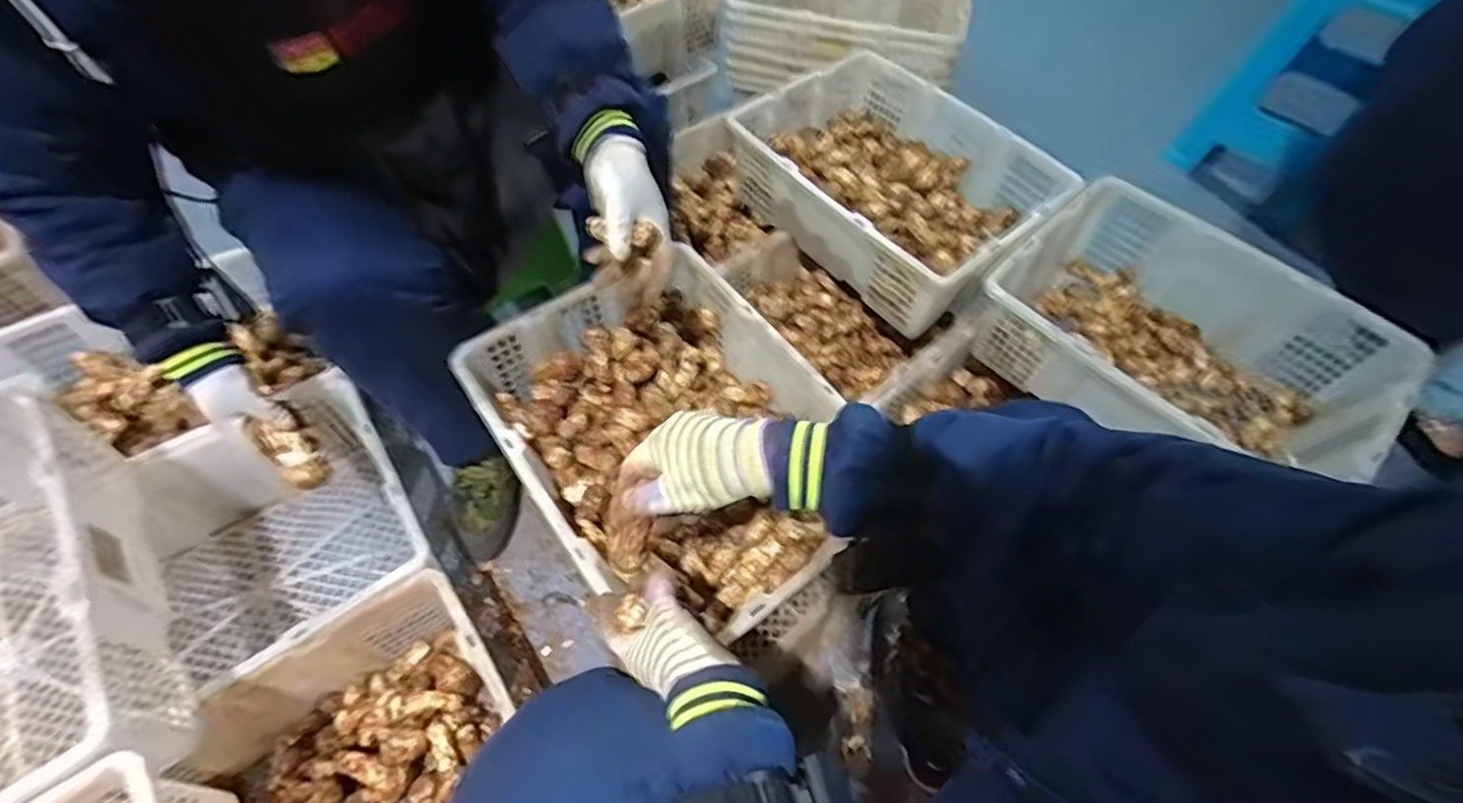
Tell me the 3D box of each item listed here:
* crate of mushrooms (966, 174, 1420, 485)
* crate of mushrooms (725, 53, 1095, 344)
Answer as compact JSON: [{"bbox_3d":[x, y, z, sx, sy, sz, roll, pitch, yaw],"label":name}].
[{"bbox_3d":[0.626,-0.076,0.891,0.473,0.161,0.346,40,64,21],"label":"crate of mushrooms"},{"bbox_3d":[0.264,-0.374,1.076,0.355,0.163,0.509,-35,65,-22],"label":"crate of mushrooms"}]

